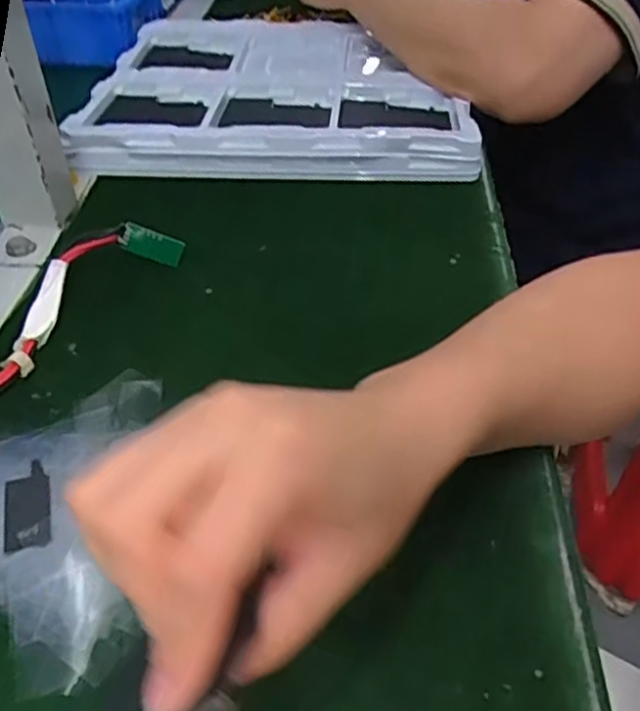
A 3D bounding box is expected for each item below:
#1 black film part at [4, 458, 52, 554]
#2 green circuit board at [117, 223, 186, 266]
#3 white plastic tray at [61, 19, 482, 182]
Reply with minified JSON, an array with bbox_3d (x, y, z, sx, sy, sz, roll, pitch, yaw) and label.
[{"bbox_3d":[-0.128,0.065,0.299,0.019,0.004,0.046,-12,44,-13],"label":"black film part"},{"bbox_3d":[-0.104,-0.069,0.425,0.039,0.017,0.004,18,20,-17],"label":"green circuit board"},{"bbox_3d":[-0.033,-0.239,0.604,0.312,0.040,0.286,0,42,1],"label":"white plastic tray"}]

